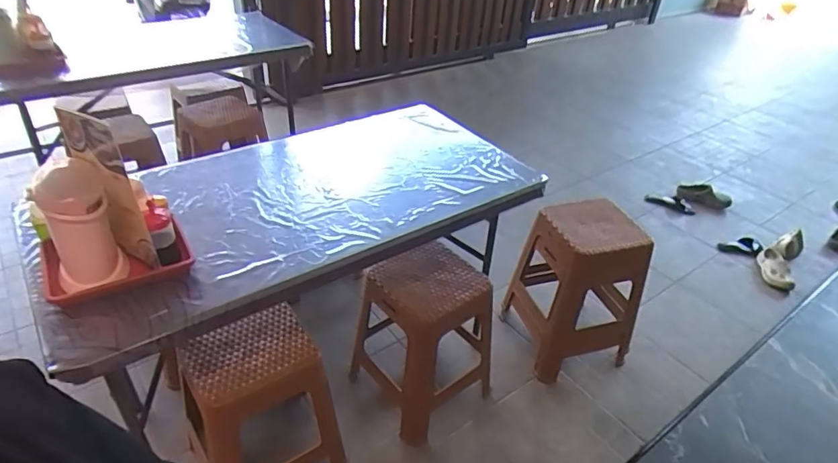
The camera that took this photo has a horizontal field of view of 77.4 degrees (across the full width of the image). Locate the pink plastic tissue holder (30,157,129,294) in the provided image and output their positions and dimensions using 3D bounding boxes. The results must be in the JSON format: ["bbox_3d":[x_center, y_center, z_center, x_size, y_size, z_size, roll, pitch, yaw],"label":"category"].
[{"bbox_3d":[-0.633,-0.008,0.981,0.106,0.192,0.129,-19,42,-28],"label":"pink plastic tissue holder"}]

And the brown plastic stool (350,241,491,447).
[{"bbox_3d":[0.029,0.312,1.666,0.352,0.463,0.353,-23,45,-32],"label":"brown plastic stool"}]

